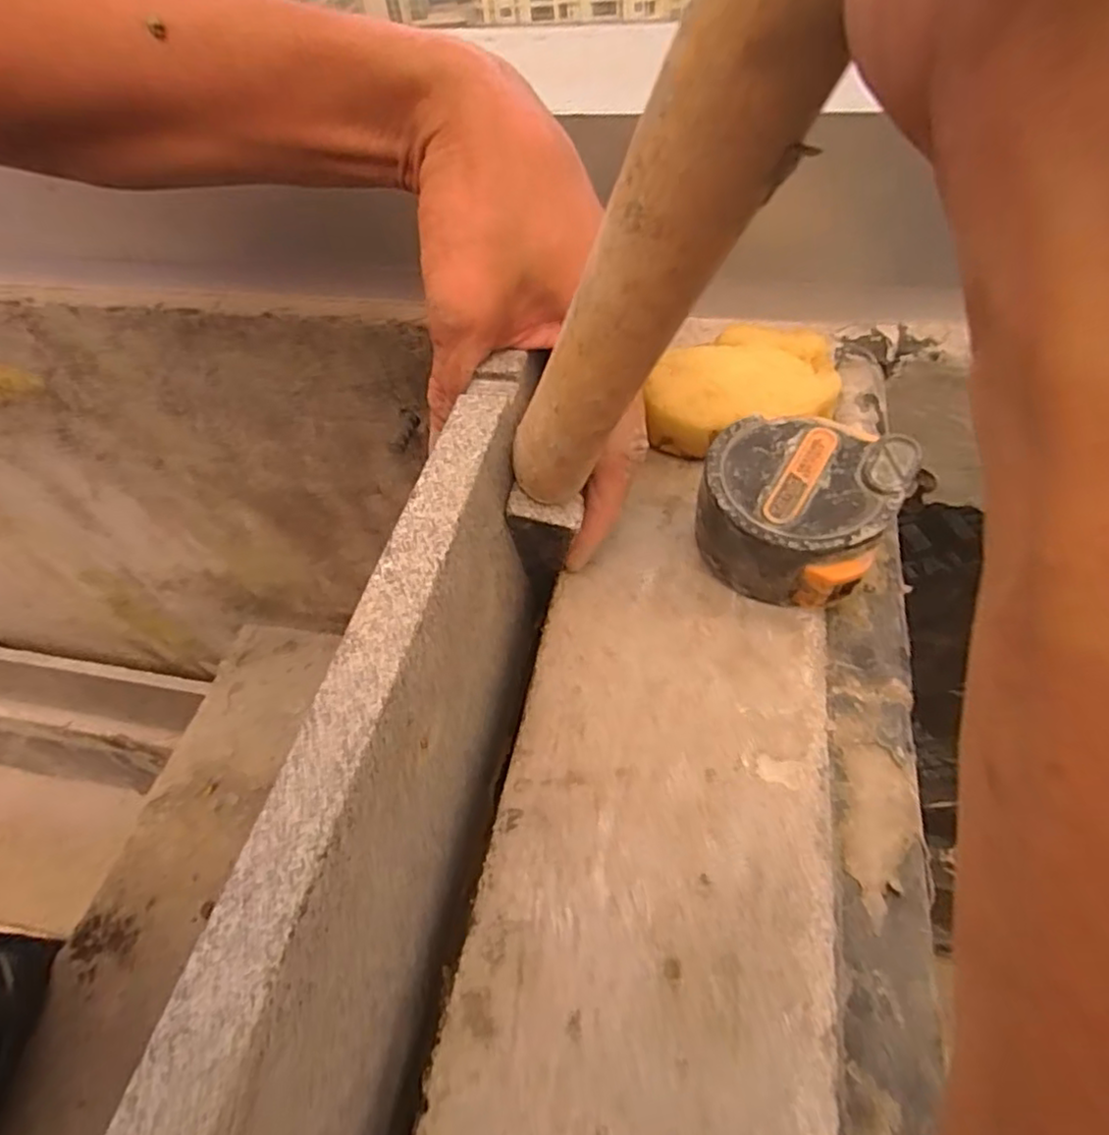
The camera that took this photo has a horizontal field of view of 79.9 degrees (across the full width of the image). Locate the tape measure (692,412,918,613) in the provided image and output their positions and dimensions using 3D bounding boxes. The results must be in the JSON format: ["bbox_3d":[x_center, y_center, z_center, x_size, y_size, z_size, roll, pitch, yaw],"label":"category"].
[{"bbox_3d":[0.089,-0.018,0.249,0.064,0.046,0.060,-3,53,4],"label":"tape measure"}]

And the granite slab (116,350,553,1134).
[{"bbox_3d":[-0.052,0.099,0.166,0.025,0.106,0.355,8,55,9],"label":"granite slab"}]

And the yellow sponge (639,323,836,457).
[{"bbox_3d":[0.084,-0.078,0.303,0.087,0.030,0.056,-8,53,0],"label":"yellow sponge"}]

